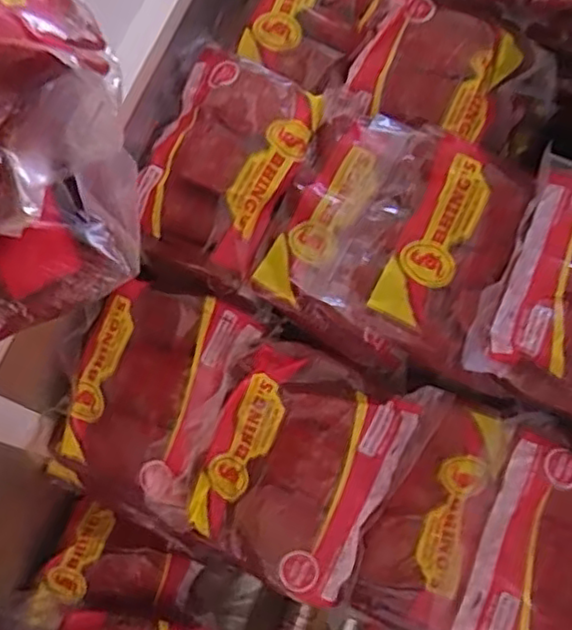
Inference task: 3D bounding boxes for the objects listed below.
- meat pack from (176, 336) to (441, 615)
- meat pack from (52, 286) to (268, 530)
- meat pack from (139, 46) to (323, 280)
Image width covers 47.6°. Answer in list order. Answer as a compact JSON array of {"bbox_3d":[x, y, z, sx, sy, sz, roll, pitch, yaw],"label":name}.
[{"bbox_3d":[0.007,0.085,0.366,0.101,0.026,0.127,24,74,13],"label":"meat pack"},{"bbox_3d":[-0.086,0.052,0.387,0.096,0.024,0.138,21,89,16],"label":"meat pack"},{"bbox_3d":[-0.038,-0.092,0.395,0.093,0.038,0.134,20,73,12],"label":"meat pack"}]

